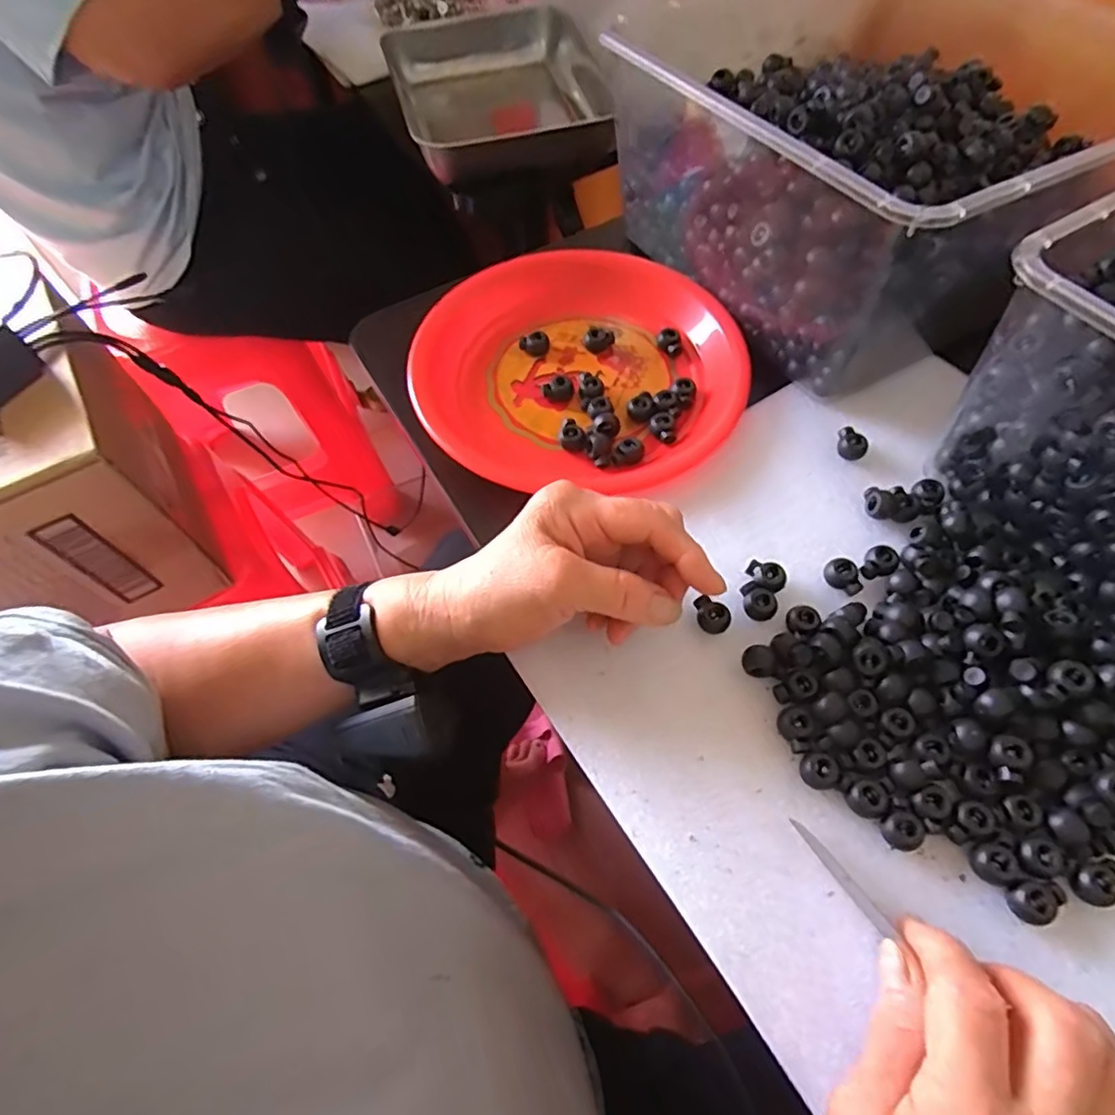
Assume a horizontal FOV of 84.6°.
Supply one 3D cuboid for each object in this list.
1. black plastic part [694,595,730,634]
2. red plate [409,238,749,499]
[{"bbox_3d":[0.085,0.033,0.340,0.016,0.015,0.019,-16,64,-4],"label":"black plastic part"},{"bbox_3d":[0.018,-0.146,0.446,0.221,0.030,0.221,-1,64,3],"label":"red plate"}]

